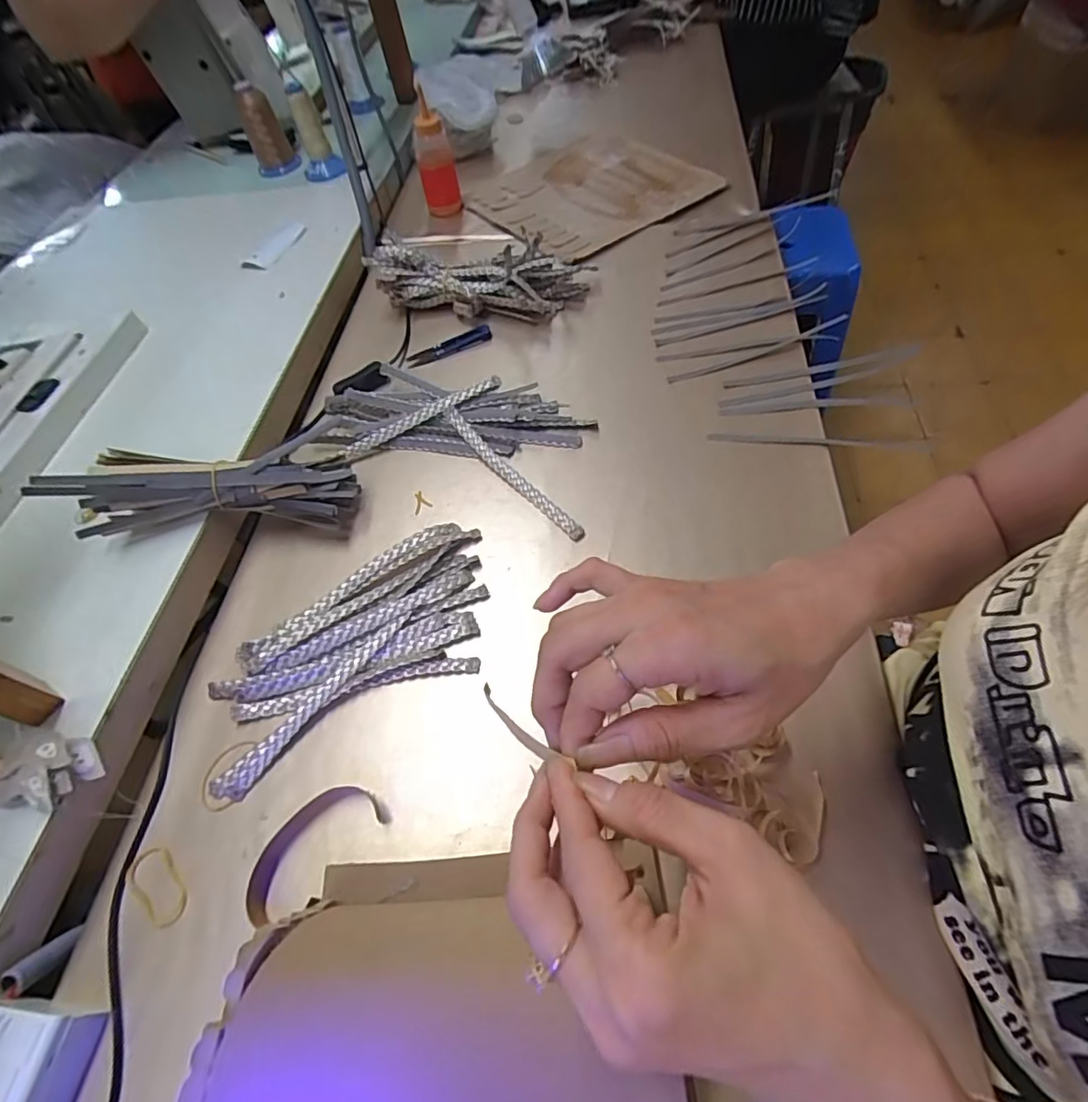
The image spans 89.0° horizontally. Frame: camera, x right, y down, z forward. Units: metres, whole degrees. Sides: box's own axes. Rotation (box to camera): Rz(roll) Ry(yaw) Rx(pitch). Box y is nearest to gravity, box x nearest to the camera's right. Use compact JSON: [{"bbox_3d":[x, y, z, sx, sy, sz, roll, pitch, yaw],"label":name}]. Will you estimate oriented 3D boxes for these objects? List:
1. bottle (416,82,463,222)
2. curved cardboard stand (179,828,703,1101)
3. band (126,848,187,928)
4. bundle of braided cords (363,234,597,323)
[{"bbox_3d":[-0.152,-0.544,0.775,0.052,0.128,0.057,-15,57,-1],"label":"bottle"},{"bbox_3d":[-0.049,0.219,0.270,0.191,0.120,0.135,-10,57,2],"label":"curved cardboard stand"},{"bbox_3d":[-0.258,0.223,0.369,0.028,0.004,0.054,-42,62,-19],"label":"band"},{"bbox_3d":[-0.077,-0.316,0.644,0.254,0.057,0.085,-5,57,5],"label":"bundle of braided cords"}]

